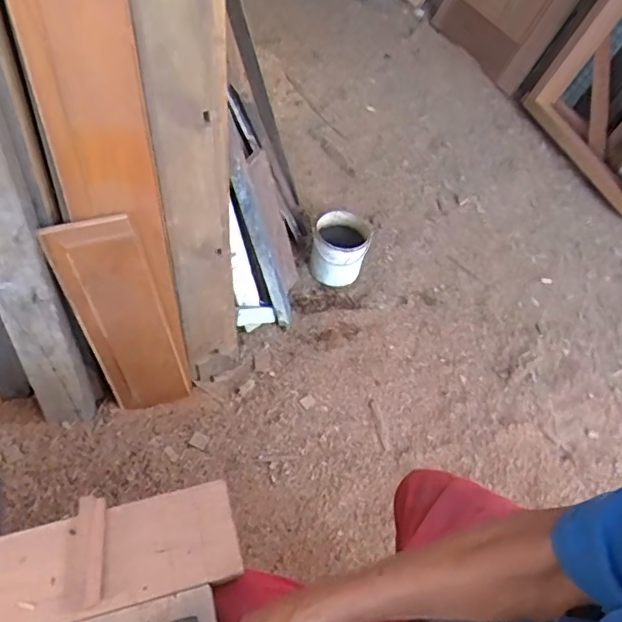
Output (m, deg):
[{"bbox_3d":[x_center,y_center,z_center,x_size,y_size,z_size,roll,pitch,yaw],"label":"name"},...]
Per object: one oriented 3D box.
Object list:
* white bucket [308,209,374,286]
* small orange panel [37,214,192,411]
[{"bbox_3d":[0.096,-0.206,1.814,0.175,0.196,0.187,9,51,1],"label":"white bucket"},{"bbox_3d":[-0.420,0.040,1.282,0.176,0.587,0.022,-18,45,-12],"label":"small orange panel"}]

